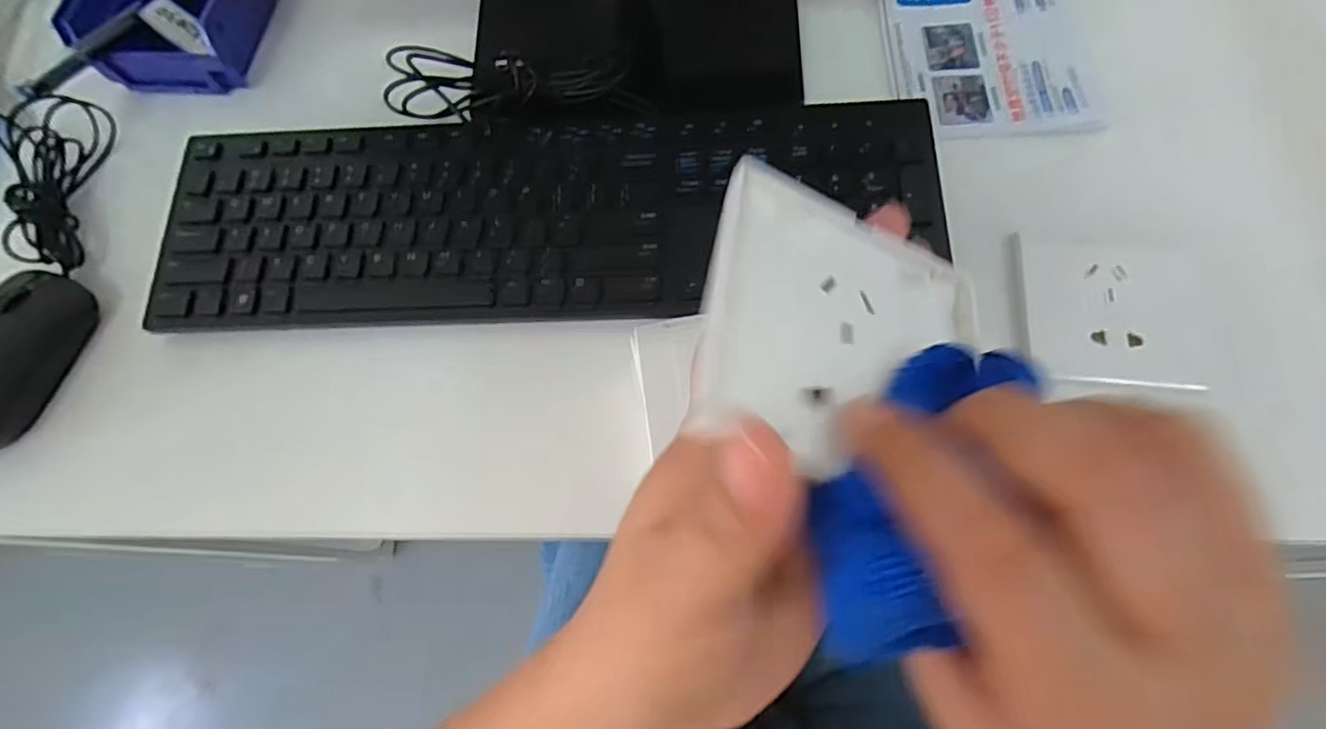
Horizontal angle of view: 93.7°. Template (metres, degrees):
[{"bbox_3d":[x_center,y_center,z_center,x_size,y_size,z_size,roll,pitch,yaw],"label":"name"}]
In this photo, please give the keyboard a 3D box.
[{"bbox_3d":[-0.066,-0.085,0.345,0.428,0.017,0.122,-2,71,1],"label":"keyboard"}]

